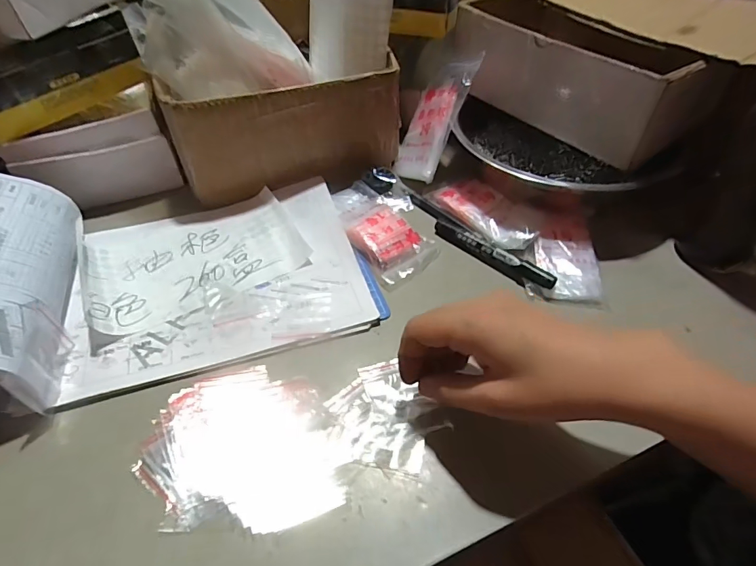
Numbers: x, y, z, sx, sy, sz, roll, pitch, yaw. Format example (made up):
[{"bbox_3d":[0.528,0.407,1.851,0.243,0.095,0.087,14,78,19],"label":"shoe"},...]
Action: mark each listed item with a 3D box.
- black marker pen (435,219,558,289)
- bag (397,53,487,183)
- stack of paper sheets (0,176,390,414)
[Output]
[{"bbox_3d":[0.110,-0.030,0.434,0.131,0.015,0.019,36,57,29],"label":"black marker pen"},{"bbox_3d":[0.063,-0.191,0.514,0.013,0.148,0.075,23,2,-40],"label":"bag"},{"bbox_3d":[-0.234,-0.013,0.373,0.446,0.070,0.216,-13,48,-15],"label":"stack of paper sheets"}]

